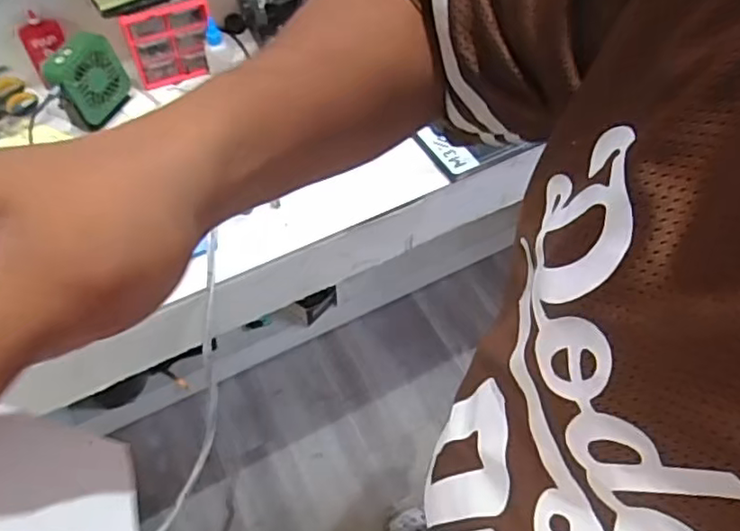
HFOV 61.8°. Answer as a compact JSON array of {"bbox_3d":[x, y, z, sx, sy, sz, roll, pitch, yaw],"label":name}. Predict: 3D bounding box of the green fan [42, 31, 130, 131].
[{"bbox_3d":[-0.395,-0.258,0.859,0.046,0.113,0.107,20,58,13],"label":"green fan"}]

